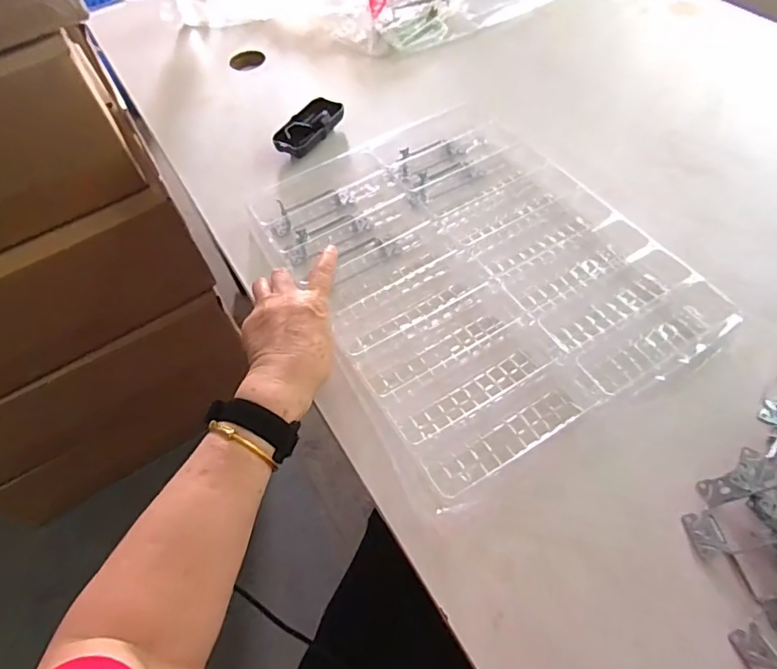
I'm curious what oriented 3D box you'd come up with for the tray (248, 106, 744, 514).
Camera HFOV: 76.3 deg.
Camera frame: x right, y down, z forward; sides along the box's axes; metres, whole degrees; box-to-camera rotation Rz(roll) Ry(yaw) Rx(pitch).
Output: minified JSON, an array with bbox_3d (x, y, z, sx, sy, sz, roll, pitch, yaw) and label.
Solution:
[{"bbox_3d":[0.076,-0.080,0.534,0.341,0.035,0.422,-29,60,-14],"label":"tray"}]

